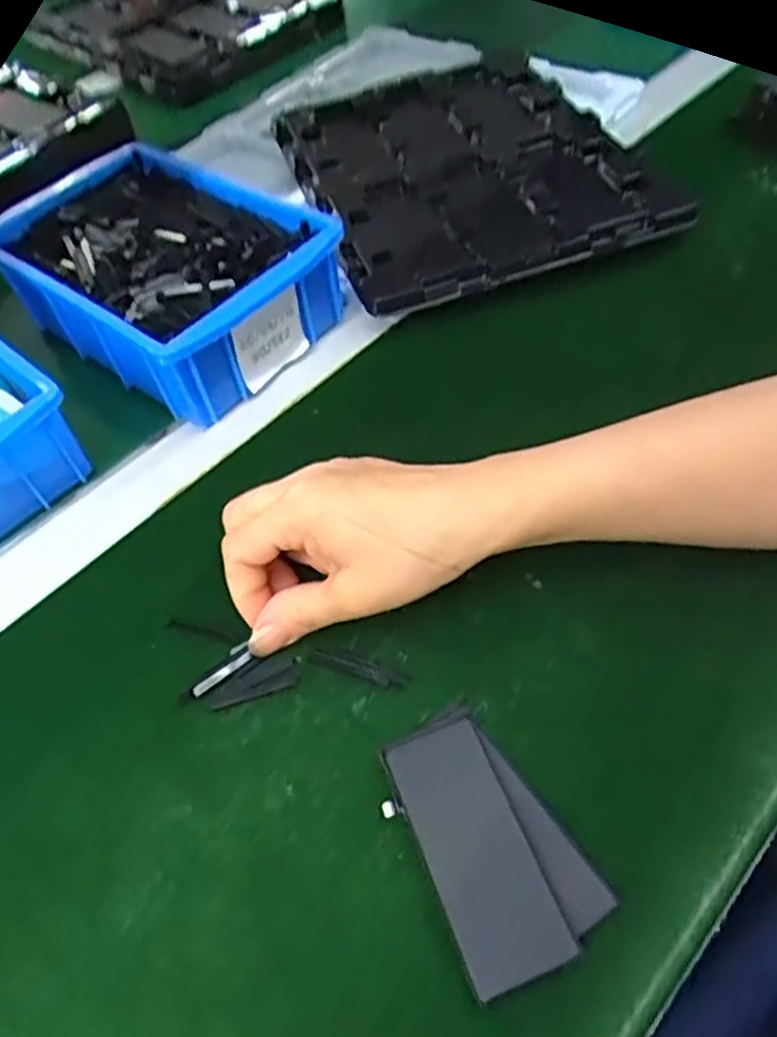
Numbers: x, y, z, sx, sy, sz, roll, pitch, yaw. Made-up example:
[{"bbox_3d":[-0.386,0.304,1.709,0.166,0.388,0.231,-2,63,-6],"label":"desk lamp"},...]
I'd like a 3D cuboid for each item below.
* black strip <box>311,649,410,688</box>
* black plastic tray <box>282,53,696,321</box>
[{"bbox_3d":[-0.013,0.065,0.314,0.044,0.004,0.009,16,58,18],"label":"black strip"},{"bbox_3d":[0.053,-0.259,0.535,0.231,0.032,0.311,-16,51,-7],"label":"black plastic tray"}]

